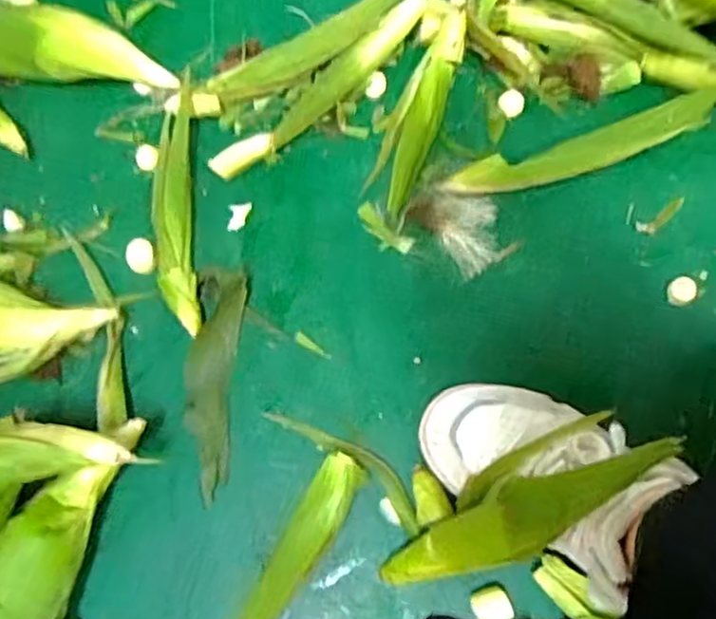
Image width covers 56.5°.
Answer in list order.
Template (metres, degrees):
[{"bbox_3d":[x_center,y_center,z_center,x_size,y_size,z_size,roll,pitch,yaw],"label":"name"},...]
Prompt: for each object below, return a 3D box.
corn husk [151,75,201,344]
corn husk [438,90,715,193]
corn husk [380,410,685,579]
[{"bbox_3d":[-0.165,-0.096,0.604,0.039,0.024,0.238,-6,74,1],"label":"corn husk"},{"bbox_3d":[0.198,-0.138,0.595,0.239,0.041,0.038,-16,75,-2],"label":"corn husk"},{"bbox_3d":[0.110,0.134,0.462,0.238,0.046,0.058,-41,72,36],"label":"corn husk"}]

